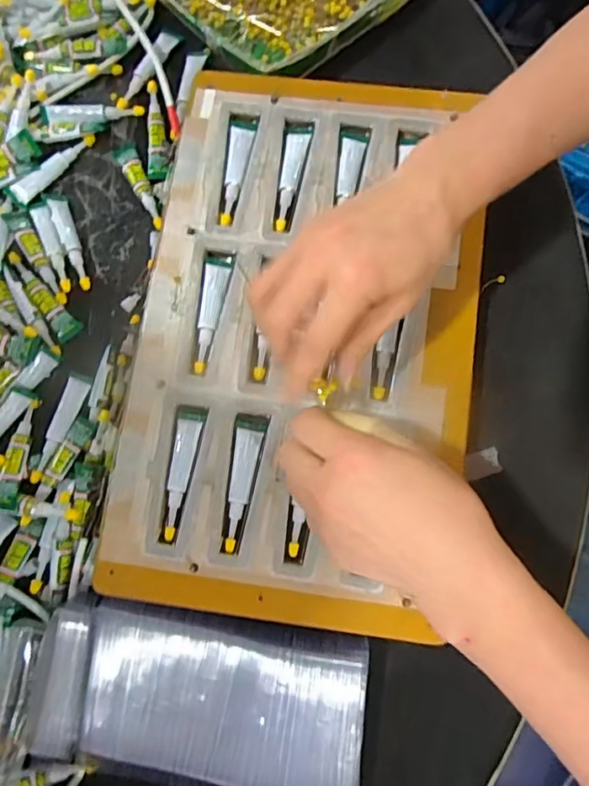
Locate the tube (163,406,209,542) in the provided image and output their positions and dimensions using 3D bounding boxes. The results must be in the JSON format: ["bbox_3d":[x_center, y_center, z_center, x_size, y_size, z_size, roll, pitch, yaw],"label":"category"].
[{"bbox_3d":[-0.077,0.053,0.360,0.018,0.006,0.088,10,80,3],"label":"tube"}]

